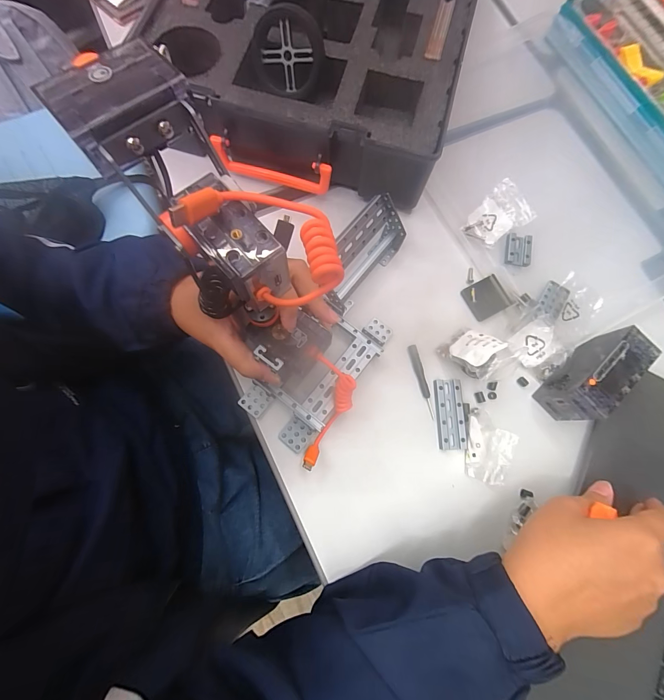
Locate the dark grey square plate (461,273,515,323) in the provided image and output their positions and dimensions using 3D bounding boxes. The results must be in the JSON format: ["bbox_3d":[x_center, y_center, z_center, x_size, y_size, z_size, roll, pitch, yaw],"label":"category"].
[{"bbox_3d":[0.160,-0.054,0.337,0.041,0.004,0.038,-26,78,-7],"label":"dark grey square plate"}]

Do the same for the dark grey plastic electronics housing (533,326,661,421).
[{"bbox_3d":[0.240,0.021,0.298,0.094,0.048,0.037,-42,81,-10],"label":"dark grey plastic electronics housing"}]

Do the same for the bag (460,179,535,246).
[{"bbox_3d":[0.173,-0.138,0.346,0.069,0.022,0.048,-42,80,-10],"label":"bag"}]

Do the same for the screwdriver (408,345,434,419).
[{"bbox_3d":[0.087,0.029,0.313,0.009,0.006,0.070,-16,77,-4],"label":"screwdriver"}]

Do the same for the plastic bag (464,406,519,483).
[{"bbox_3d":[0.141,0.088,0.297,0.048,0.015,0.057,25,77,5],"label":"plastic bag"}]

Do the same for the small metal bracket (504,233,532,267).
[{"bbox_3d":[0.195,-0.105,0.345,0.024,0.010,0.033,7,76,1],"label":"small metal bracket"}]

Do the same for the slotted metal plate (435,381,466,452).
[{"bbox_3d":[0.111,0.060,0.307,0.025,0.006,0.064,-1,76,-1],"label":"slotted metal plate"}]

